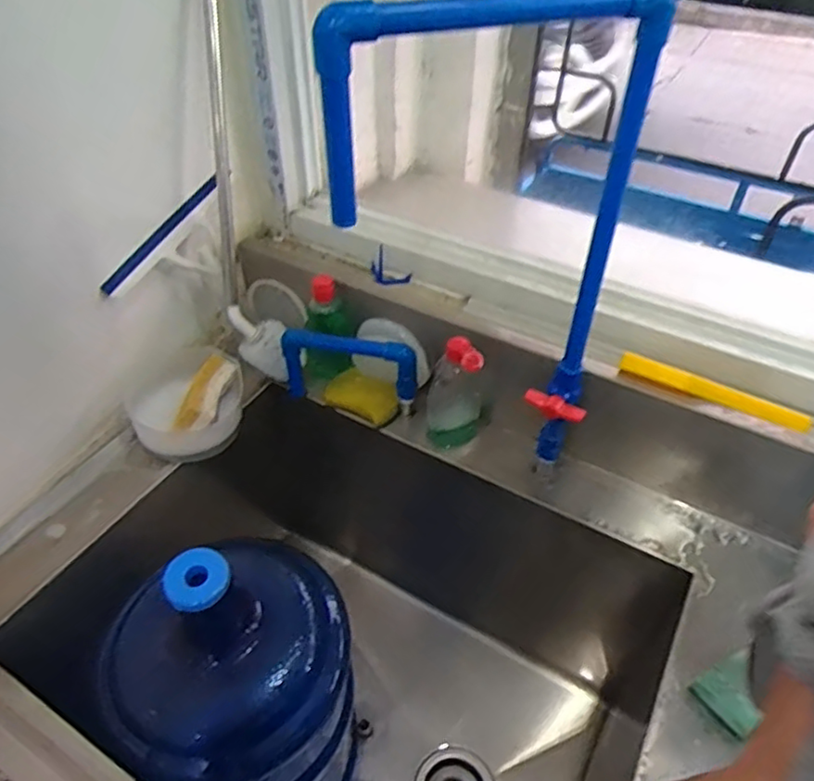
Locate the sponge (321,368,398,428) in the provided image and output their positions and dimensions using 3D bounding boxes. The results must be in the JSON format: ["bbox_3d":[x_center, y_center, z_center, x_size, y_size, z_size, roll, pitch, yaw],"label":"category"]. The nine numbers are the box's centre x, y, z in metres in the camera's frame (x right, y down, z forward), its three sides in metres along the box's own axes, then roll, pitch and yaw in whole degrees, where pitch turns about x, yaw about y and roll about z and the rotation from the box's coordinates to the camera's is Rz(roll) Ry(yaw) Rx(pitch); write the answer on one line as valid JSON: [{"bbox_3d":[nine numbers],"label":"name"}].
[{"bbox_3d":[-0.062,0.008,0.868,0.107,0.033,0.054,19,47,17],"label":"sponge"}]

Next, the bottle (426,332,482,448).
[{"bbox_3d":[0.062,0.007,0.802,0.070,0.169,0.045,8,45,7],"label":"bottle"}]

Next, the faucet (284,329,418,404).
[{"bbox_3d":[-0.075,-0.028,0.843,0.175,0.101,0.029,8,45,7],"label":"faucet"}]

